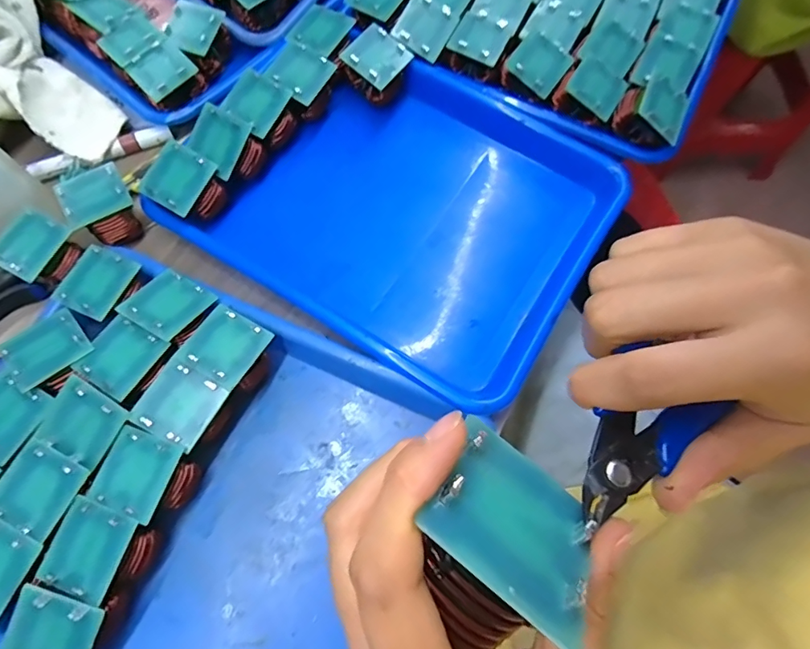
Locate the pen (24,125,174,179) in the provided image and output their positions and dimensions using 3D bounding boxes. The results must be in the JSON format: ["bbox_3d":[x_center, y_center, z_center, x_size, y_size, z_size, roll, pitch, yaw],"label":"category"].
[{"bbox_3d":[-0.260,-0.149,0.412,0.116,0.011,0.013,-22,72,-10],"label":"pen"}]

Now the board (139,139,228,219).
[{"bbox_3d":[-0.170,-0.107,0.371,0.045,0.038,0.048,28,72,8],"label":"board"}]

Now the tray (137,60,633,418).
[{"bbox_3d":[0.011,-0.091,0.393,0.272,0.051,0.243,33,72,9],"label":"tray"}]

